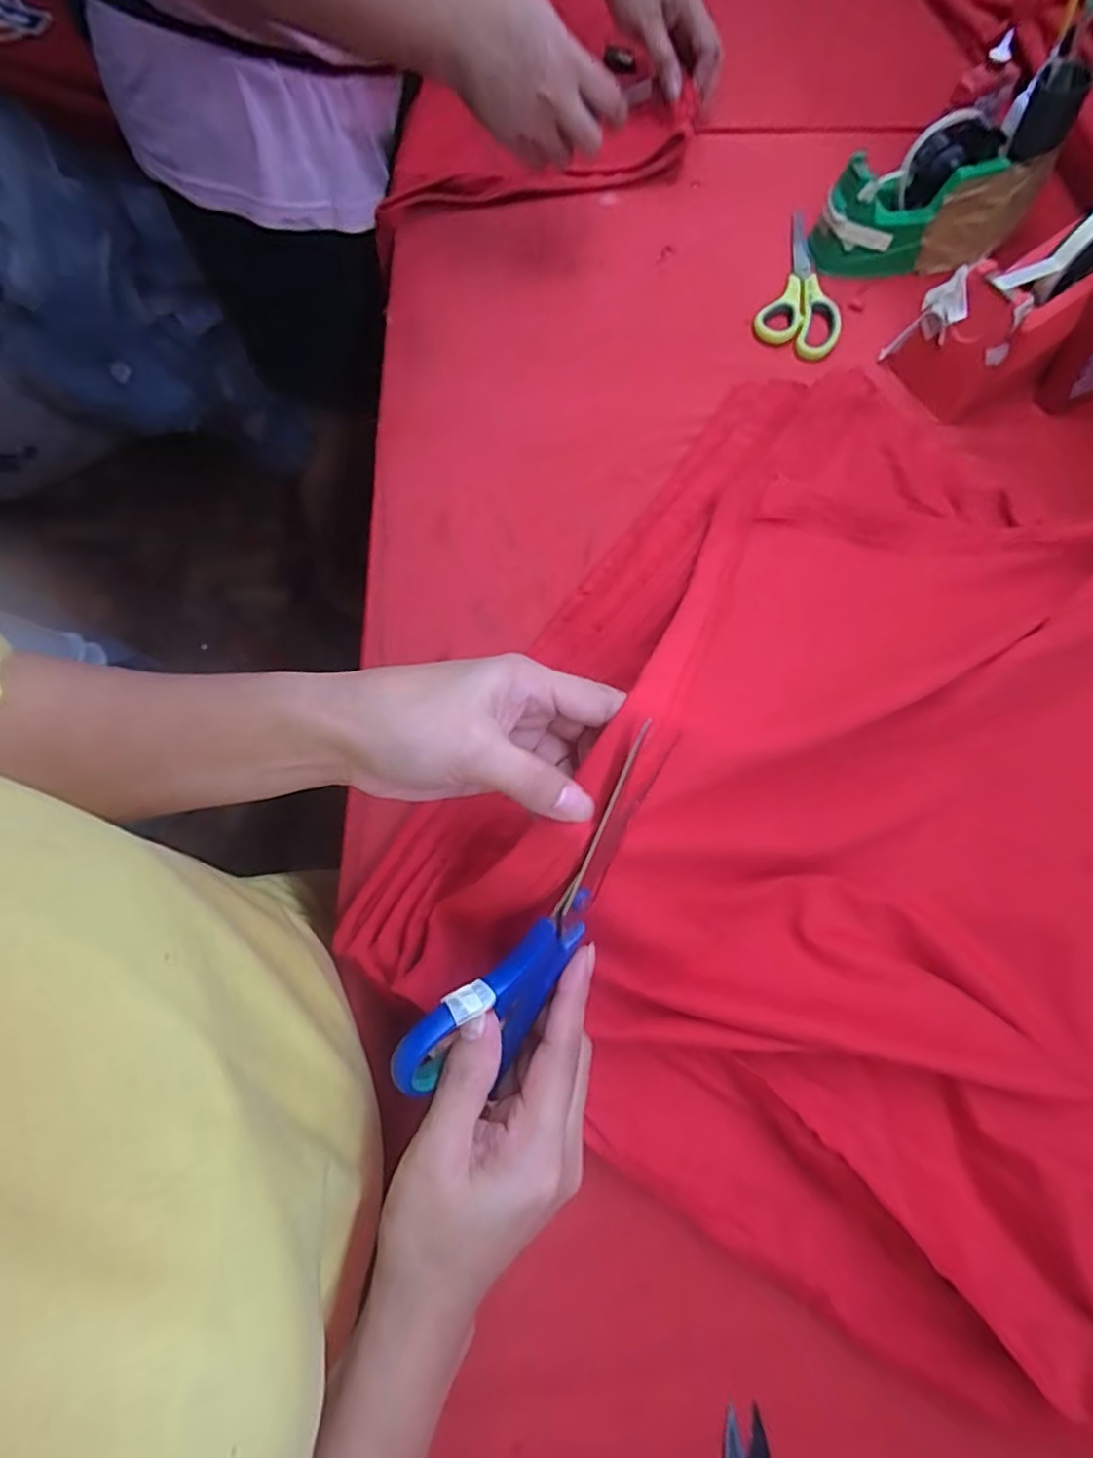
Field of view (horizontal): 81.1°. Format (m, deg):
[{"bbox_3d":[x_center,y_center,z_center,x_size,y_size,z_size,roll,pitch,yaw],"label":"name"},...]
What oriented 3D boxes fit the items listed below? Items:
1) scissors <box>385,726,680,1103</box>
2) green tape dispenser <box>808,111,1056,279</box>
[{"bbox_3d":[0.003,0.078,0.263,0.037,0.050,0.163,35,83,12],"label":"scissors"},{"bbox_3d":[0.336,-0.464,0.561,0.185,0.085,0.058,-3,70,-1],"label":"green tape dispenser"}]

